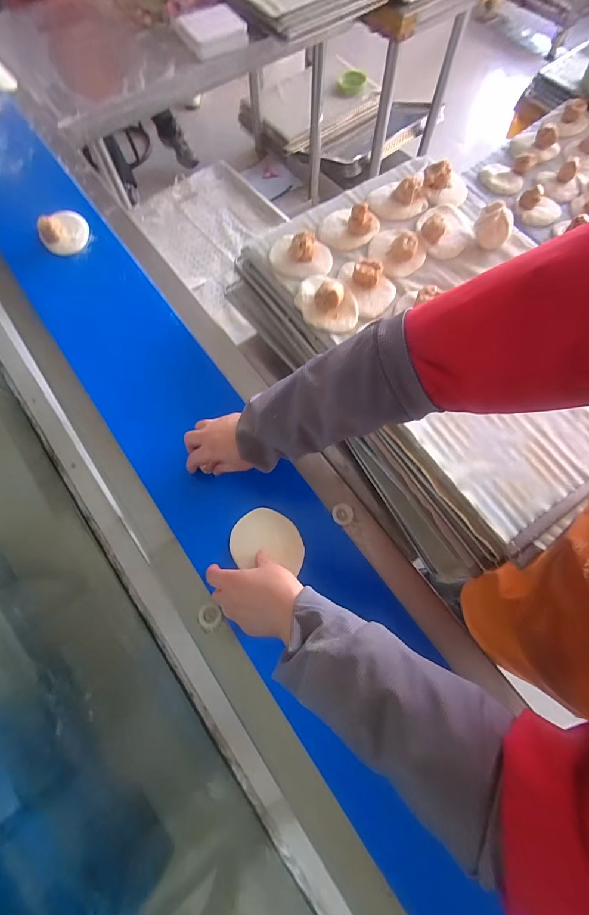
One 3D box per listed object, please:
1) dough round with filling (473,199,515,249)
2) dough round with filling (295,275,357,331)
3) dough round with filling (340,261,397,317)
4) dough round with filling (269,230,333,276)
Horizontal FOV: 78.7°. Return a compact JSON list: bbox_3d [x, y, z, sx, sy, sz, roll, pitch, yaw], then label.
[{"bbox_3d":[0.308,-0.357,0.552,0.052,0.051,0.041,31,73,11],"label":"dough round with filling"},{"bbox_3d":[0.049,-0.241,0.526,0.090,0.044,0.098,0,70,0],"label":"dough round with filling"},{"bbox_3d":[0.115,-0.269,0.542,0.068,0.033,0.100,-19,71,-6],"label":"dough round with filling"},{"bbox_3d":[0.010,-0.329,0.563,0.101,0.037,0.085,2,70,1],"label":"dough round with filling"}]

